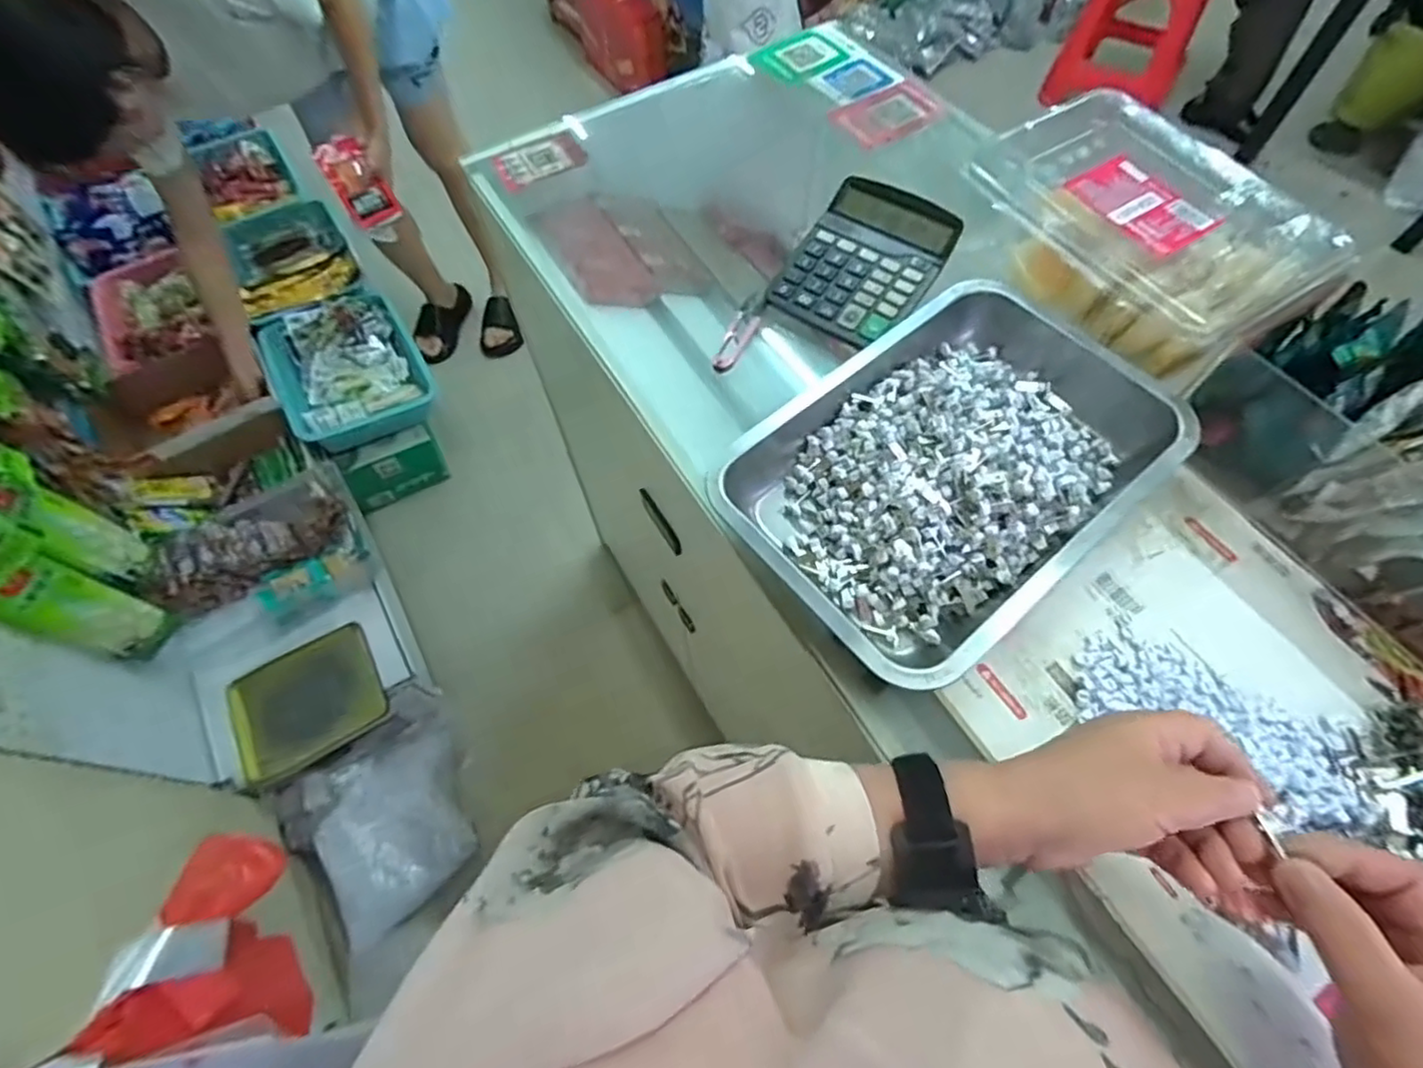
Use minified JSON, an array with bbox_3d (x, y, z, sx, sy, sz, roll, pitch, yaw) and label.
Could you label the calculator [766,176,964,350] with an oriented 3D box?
[{"bbox_3d":[0.134,-0.241,0.564,0.117,0.034,0.153,34,68,18],"label":"calculator"}]

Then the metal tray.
[{"bbox_3d":[0.168,-0.052,0.465,0.306,0.055,0.214,-36,67,-16],"label":"metal tray"}]

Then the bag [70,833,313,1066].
[{"bbox_3d":[-0.604,0.498,0.793,0.077,0.235,0.234,-19,63,-8],"label":"bag"}]

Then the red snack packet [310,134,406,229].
[{"bbox_3d":[-0.652,-0.653,1.196,0.093,0.020,0.181,-32,92,-29],"label":"red snack packet"}]

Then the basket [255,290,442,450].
[{"bbox_3d":[-0.819,-0.374,1.460,0.293,0.120,0.324,-27,65,-12],"label":"basket"}]

